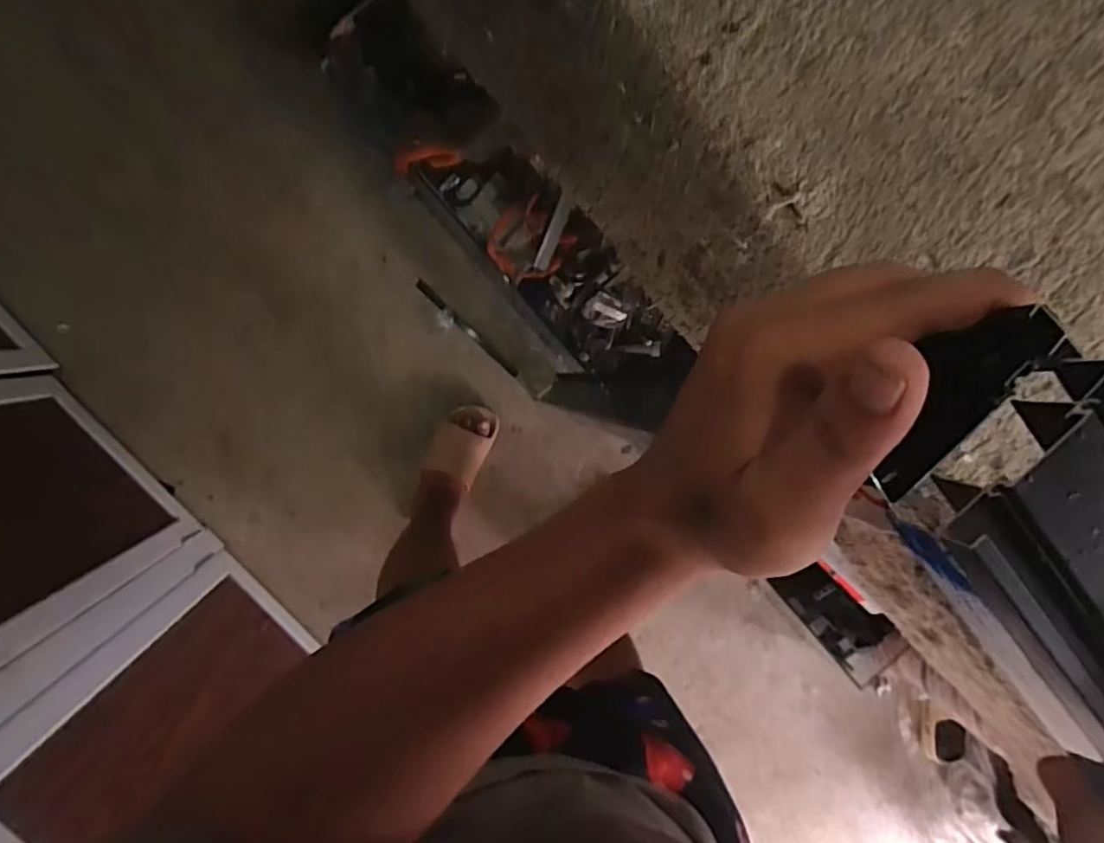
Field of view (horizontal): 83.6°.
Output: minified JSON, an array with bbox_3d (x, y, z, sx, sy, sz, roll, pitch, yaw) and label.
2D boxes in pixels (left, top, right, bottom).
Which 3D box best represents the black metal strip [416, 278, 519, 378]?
[{"bbox_3d":[-0.159,-0.171,1.160,0.249,0.006,0.018,44,93,-8],"label":"black metal strip"}]

